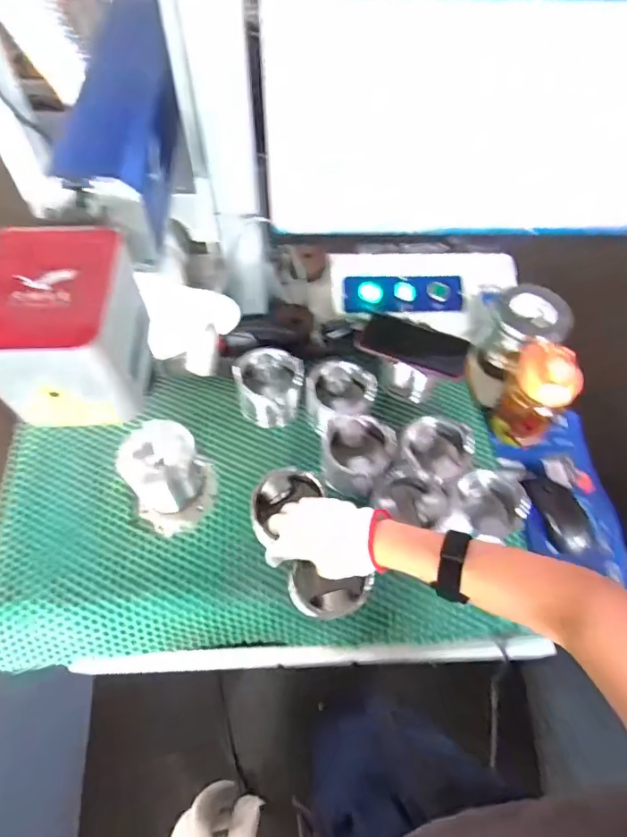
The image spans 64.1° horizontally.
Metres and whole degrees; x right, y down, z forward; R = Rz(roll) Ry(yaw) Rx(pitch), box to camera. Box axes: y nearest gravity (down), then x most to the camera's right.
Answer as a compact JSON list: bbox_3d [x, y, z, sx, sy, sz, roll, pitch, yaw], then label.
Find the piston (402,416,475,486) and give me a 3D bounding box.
[{"bbox_3d":[0.168,0.054,0.708,0.093,0.094,0.085,1,59,-1],"label":"piston"}]

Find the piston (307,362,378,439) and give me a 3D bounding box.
[{"bbox_3d":[0.040,-0.031,0.744,0.095,0.066,0.092,1,59,-1],"label":"piston"}]

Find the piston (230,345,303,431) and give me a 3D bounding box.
[{"bbox_3d":[-0.066,-0.047,0.758,0.097,0.085,0.089,-13,61,-9],"label":"piston"}]

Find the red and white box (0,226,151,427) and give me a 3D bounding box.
[{"bbox_3d":[-0.194,-0.067,0.388,0.102,0.092,0.124,-1,59,-2],"label":"red and white box"}]

